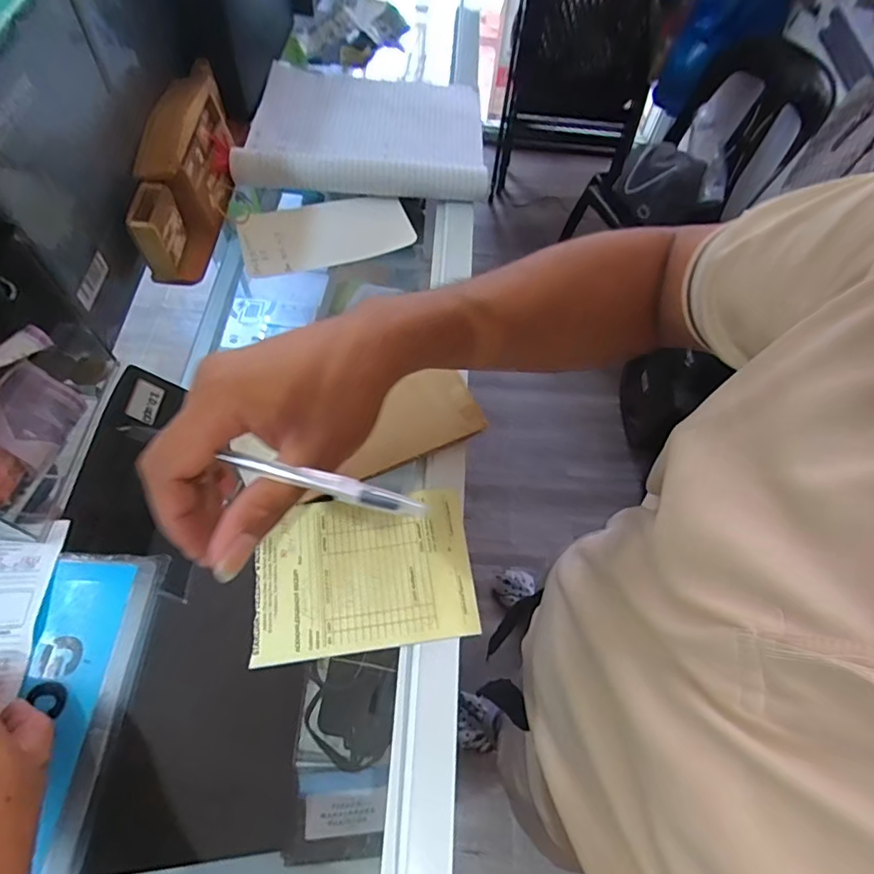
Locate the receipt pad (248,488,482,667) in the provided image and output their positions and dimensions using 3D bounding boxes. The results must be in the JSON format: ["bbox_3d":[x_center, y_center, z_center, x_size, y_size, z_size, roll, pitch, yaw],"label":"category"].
[{"bbox_3d":[-0.050,0.091,0.359,0.144,0.005,0.102,-5,62,-7],"label":"receipt pad"}]

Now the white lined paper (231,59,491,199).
[{"bbox_3d":[-0.074,-0.338,0.566,0.247,0.031,0.213,1,61,-4],"label":"white lined paper"}]

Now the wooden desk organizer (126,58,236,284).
[{"bbox_3d":[-0.223,-0.248,0.482,0.054,0.079,0.221,0,61,-4],"label":"wooden desk organizer"}]

